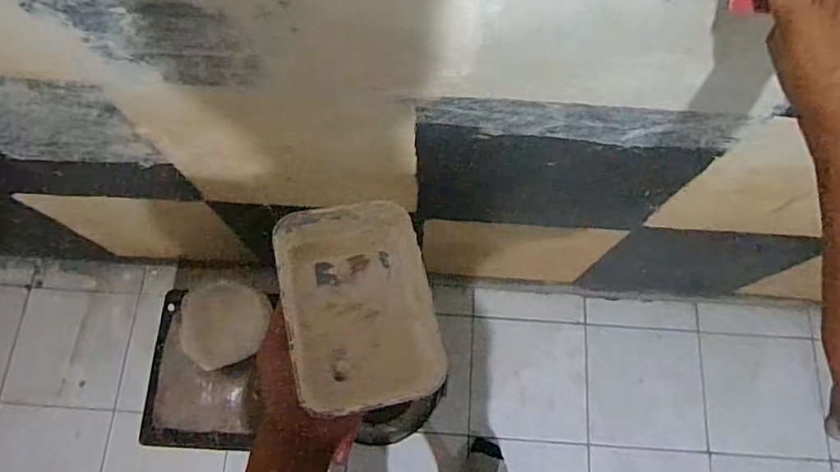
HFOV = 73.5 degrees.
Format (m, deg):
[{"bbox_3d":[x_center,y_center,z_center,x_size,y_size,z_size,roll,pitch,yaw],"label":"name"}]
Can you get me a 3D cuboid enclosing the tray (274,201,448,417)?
[{"bbox_3d":[-0.050,0.056,0.477,0.117,0.063,0.171,-10,73,-3],"label":"tray"}]

